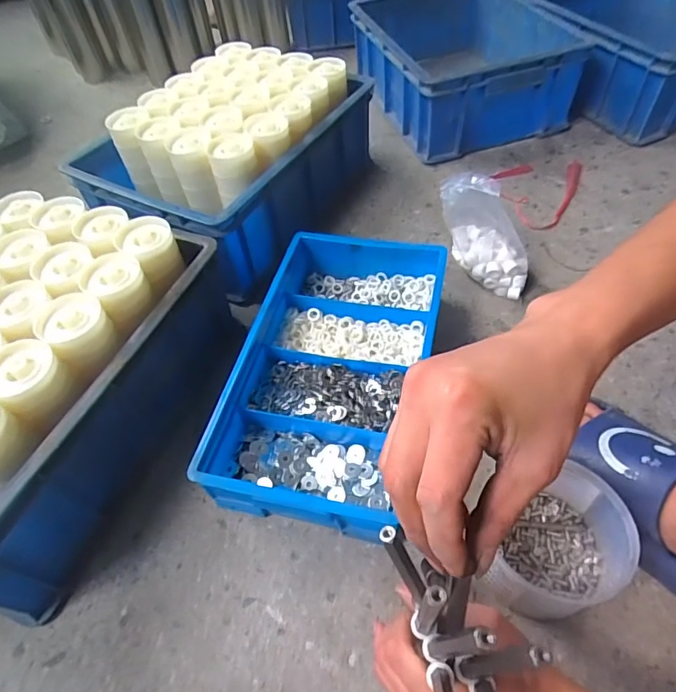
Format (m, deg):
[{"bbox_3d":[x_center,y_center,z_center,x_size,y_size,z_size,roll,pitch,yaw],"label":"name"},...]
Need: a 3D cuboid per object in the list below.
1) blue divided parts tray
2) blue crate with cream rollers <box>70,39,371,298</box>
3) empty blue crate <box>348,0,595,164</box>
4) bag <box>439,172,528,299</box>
[{"bbox_3d":[0.001,0.027,0.545,0.207,0.086,0.342,7,53,11],"label":"blue divided parts tray"},{"bbox_3d":[-0.155,-0.283,0.744,0.285,0.176,0.382,22,58,21],"label":"blue crate with cream rollers"},{"bbox_3d":[0.236,-0.541,0.921,0.313,0.147,0.401,-17,53,-7],"label":"empty blue crate"},{"bbox_3d":[0.189,-0.142,0.607,0.068,0.170,0.114,-29,55,-16],"label":"bag"}]

